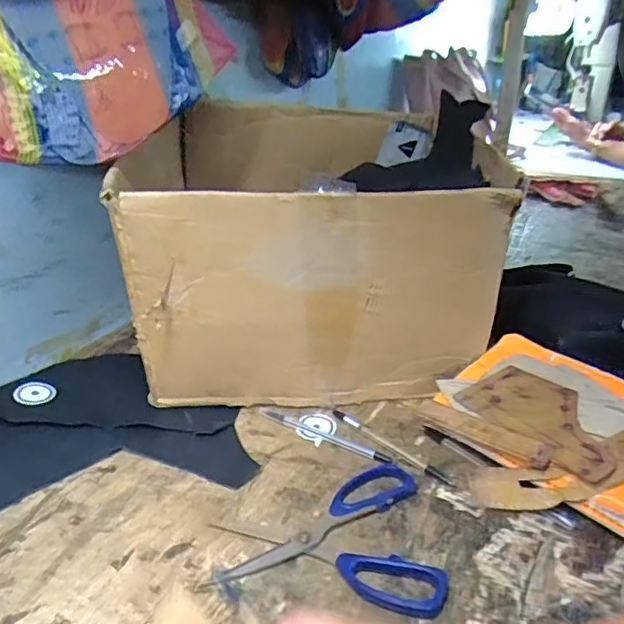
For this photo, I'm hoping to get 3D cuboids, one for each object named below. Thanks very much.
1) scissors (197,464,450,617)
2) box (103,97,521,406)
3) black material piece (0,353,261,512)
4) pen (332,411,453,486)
[{"bbox_3d":[0.012,0.170,0.446,0.174,0.011,0.131,1,28,6],"label":"scissors"},{"bbox_3d":[-0.001,-0.080,0.682,0.361,0.248,0.388,-4,28,-3],"label":"box"},{"bbox_3d":[-0.233,0.112,0.572,0.299,0.021,0.253,-10,29,-15],"label":"black material piece"},{"bbox_3d":[0.072,0.125,0.535,0.011,0.008,0.139,-26,36,-37],"label":"pen"}]

